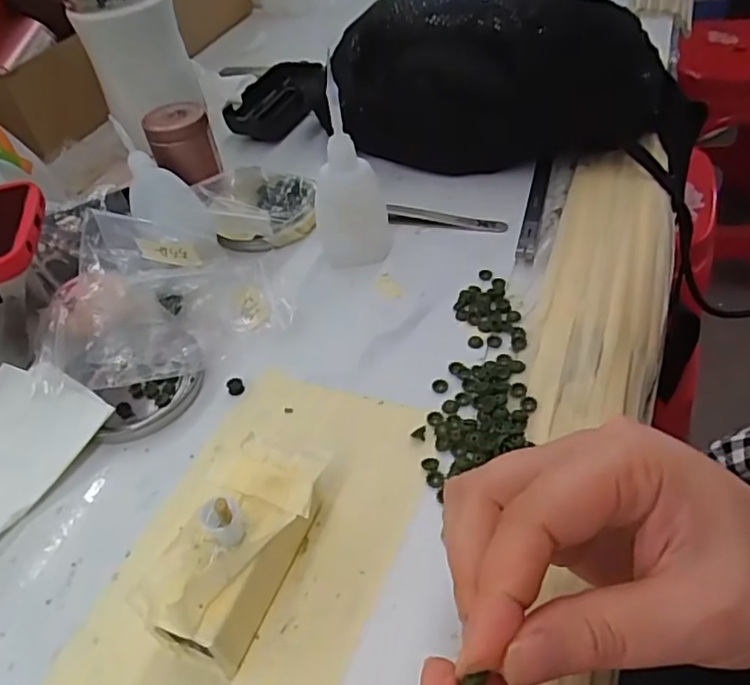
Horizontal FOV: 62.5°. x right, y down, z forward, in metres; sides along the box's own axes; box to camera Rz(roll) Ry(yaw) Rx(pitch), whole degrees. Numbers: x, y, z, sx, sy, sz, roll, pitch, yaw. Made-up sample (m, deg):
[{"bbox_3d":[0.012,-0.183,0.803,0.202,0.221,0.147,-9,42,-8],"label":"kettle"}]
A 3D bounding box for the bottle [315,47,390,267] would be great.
[{"bbox_3d":[-0.017,-0.107,0.377,0.048,0.105,0.053,-10,46,0],"label":"bottle"}]

